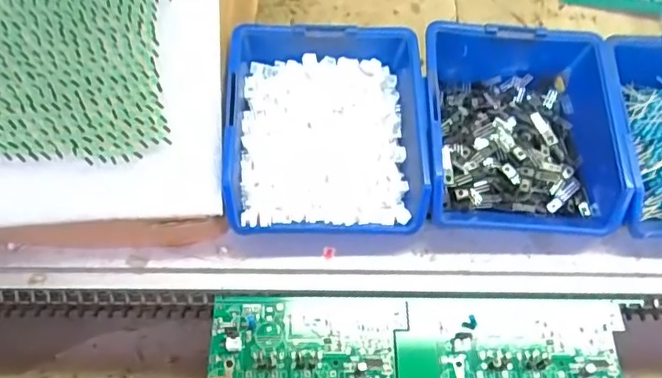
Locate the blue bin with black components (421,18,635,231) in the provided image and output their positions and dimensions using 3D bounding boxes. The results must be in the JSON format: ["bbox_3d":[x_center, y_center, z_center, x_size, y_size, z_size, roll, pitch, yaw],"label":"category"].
[{"bbox_3d":[0.118,-0.041,0.355,0.123,0.052,0.135,6,63,0],"label":"blue bin with black components"}]

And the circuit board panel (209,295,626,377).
[{"bbox_3d":[0.061,0.109,0.320,0.258,0.014,0.100,5,68,0],"label":"circuit board panel"}]

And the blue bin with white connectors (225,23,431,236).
[{"bbox_3d":[-0.003,-0.035,0.348,0.119,0.048,0.128,0,63,-3],"label":"blue bin with white connectors"}]

